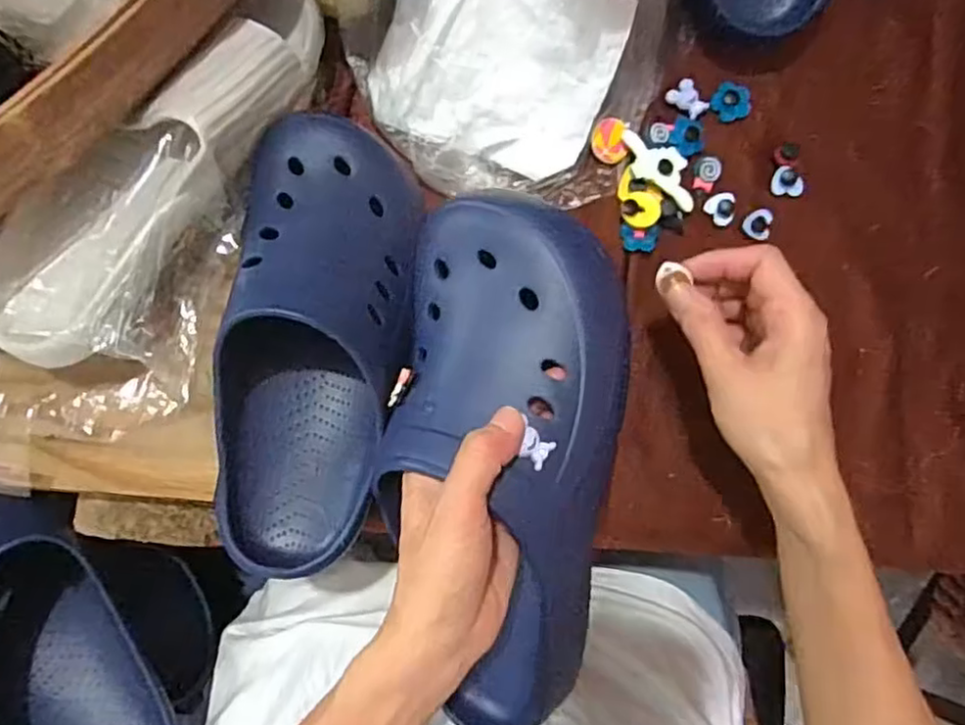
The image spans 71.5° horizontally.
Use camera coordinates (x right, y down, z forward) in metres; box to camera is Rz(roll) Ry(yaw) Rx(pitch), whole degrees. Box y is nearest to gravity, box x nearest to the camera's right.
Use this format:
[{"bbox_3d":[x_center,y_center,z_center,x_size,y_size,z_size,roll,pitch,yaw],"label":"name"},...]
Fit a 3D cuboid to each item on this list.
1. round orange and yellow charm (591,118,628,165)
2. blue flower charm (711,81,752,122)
[{"bbox_3d":[0.081,-0.141,0.427,0.022,0.004,0.027,-5,101,3],"label":"round orange and yellow charm"},{"bbox_3d":[0.163,-0.170,0.439,0.024,0.004,0.025,1,97,10],"label":"blue flower charm"}]

